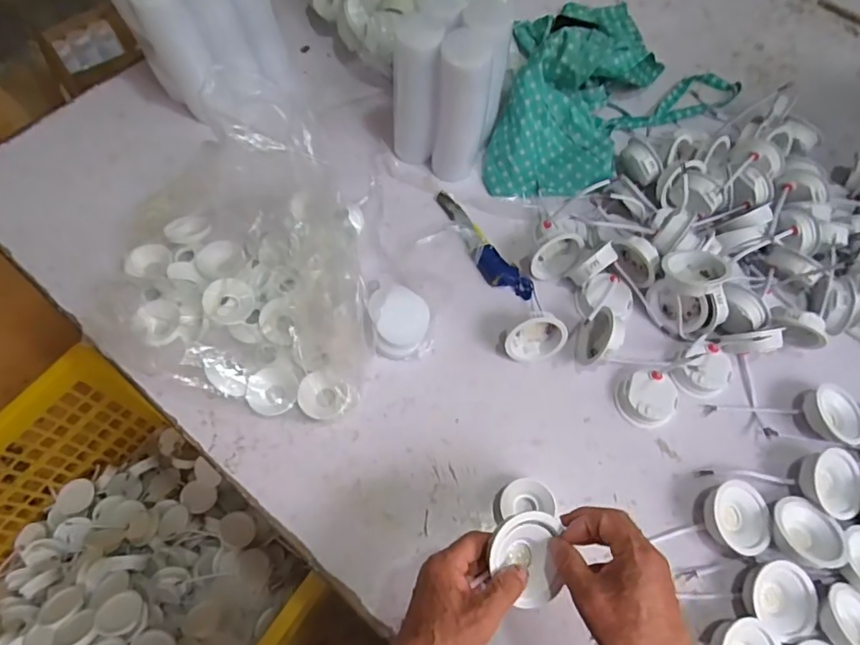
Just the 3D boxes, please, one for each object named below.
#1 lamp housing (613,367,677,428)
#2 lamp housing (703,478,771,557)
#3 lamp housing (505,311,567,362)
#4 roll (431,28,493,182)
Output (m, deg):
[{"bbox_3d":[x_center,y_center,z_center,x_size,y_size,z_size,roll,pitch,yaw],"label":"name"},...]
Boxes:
[{"bbox_3d":[0.256,0.087,0.627,0.067,0.027,0.064,0,64,-1],"label":"lamp housing"},{"bbox_3d":[0.321,0.205,0.563,0.062,0.031,0.069,8,64,3],"label":"lamp housing"},{"bbox_3d":[0.122,0.015,0.637,0.068,0.066,0.030,-9,46,-4],"label":"lamp housing"},{"bbox_3d":[0.039,-0.278,0.701,0.065,0.183,0.064,5,64,2],"label":"roll"}]

